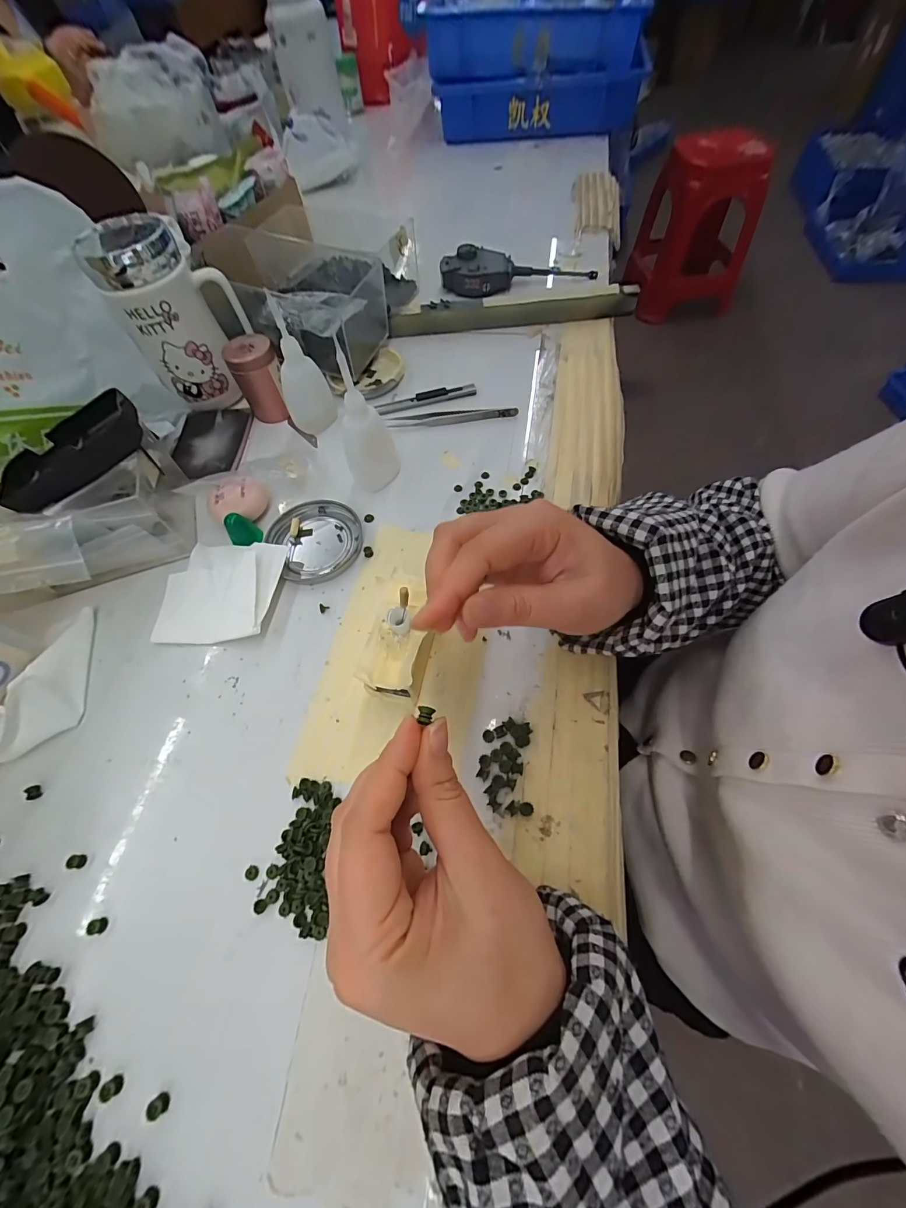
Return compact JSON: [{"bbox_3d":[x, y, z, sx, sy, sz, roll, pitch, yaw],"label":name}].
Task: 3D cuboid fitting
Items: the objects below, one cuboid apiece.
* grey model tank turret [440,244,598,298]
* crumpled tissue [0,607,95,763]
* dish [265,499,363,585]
[{"bbox_3d":[0.080,-0.405,0.494,0.187,0.033,0.040,-2,62,2],"label":"grey model tank turret"},{"bbox_3d":[-0.280,0.058,0.282,0.052,0.018,0.116,11,64,9],"label":"crumpled tissue"},{"bbox_3d":[-0.112,-0.054,0.342,0.072,0.011,0.078,-1,62,3],"label":"dish"}]

